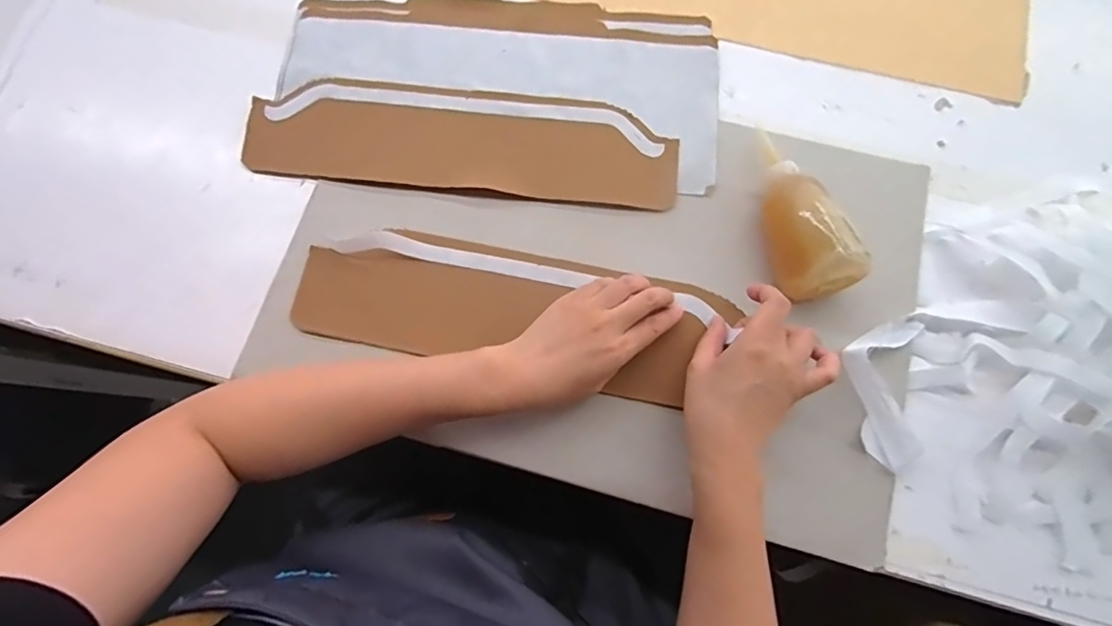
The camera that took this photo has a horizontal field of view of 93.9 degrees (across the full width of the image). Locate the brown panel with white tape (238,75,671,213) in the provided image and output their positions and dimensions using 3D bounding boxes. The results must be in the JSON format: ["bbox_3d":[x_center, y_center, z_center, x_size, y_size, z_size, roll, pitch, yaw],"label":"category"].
[{"bbox_3d":[-0.089,-0.168,0.504,0.403,0.010,0.103,5,80,1],"label":"brown panel with white tape"}]

